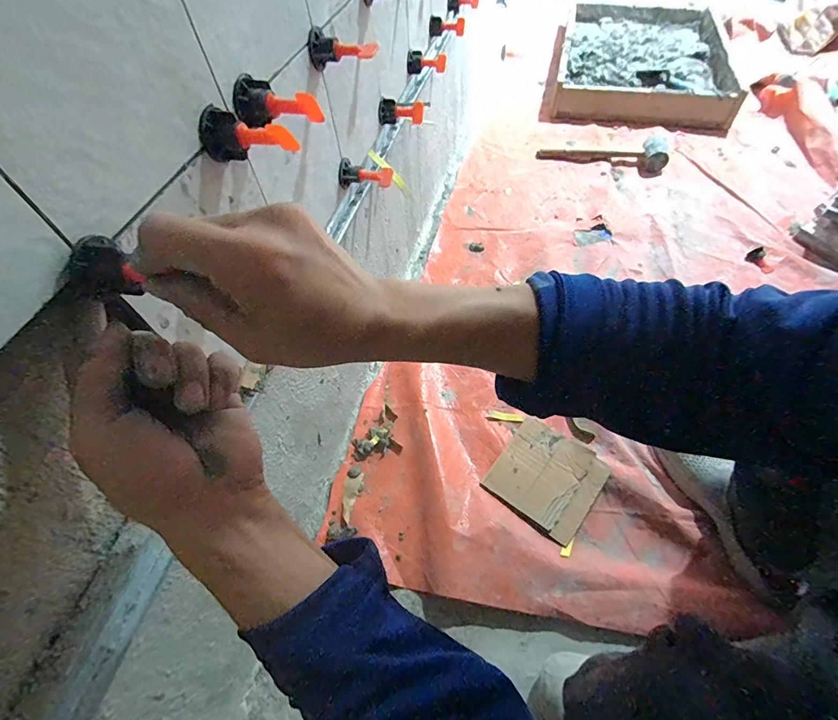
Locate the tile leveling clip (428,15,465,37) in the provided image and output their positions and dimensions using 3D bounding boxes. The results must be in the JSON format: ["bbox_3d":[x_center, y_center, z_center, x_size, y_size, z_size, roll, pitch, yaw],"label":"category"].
[{"bbox_3d":[0.049,-0.580,0.710,0.063,0.027,0.031,0,57,3],"label":"tile leveling clip"}]

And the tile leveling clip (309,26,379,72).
[{"bbox_3d":[-0.067,-0.284,0.371,0.059,0.029,0.029,3,56,5],"label":"tile leveling clip"}]

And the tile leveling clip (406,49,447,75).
[{"bbox_3d":[0.010,-0.461,0.630,0.060,0.029,0.026,-5,55,0],"label":"tile leveling clip"}]

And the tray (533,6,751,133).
[{"bbox_3d":[0.751,-1.072,1.431,0.534,0.111,0.894,11,57,11],"label":"tray"}]

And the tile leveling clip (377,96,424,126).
[{"bbox_3d":[-0.023,-0.335,0.552,0.059,0.028,0.029,7,56,8],"label":"tile leveling clip"}]

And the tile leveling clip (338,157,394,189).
[{"bbox_3d":[-0.060,-0.213,0.470,0.060,0.029,0.026,7,56,8],"label":"tile leveling clip"}]

